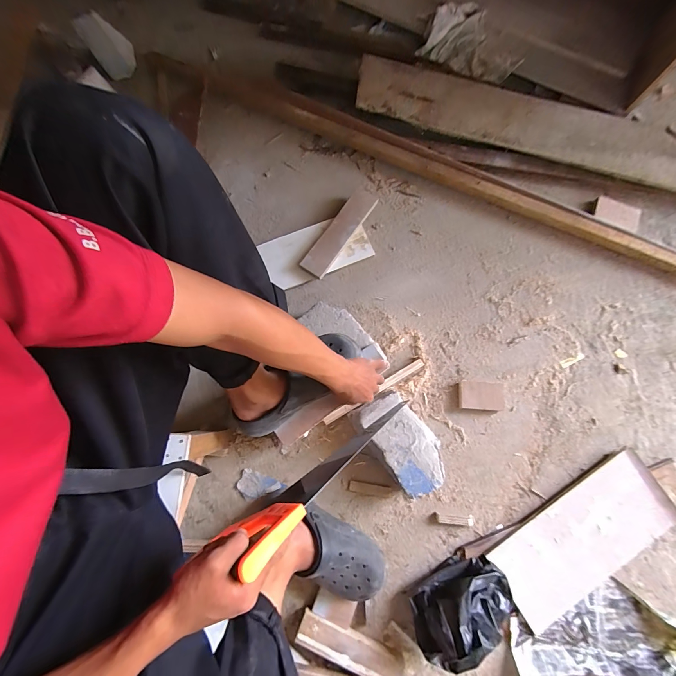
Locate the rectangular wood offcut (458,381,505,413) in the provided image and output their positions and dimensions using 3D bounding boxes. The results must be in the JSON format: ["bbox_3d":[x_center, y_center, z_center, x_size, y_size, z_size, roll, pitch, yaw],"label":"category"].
[{"bbox_3d":[0.327,0.134,0.706,0.103,0.015,0.063,5,78,1],"label":"rectangular wood offcut"}]

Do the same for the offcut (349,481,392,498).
[{"bbox_3d":[0.070,0.329,0.674,0.092,0.004,0.022,10,79,2],"label":"offcut"}]

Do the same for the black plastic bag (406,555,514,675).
[{"bbox_3d":[0.240,0.519,0.582,0.199,0.085,0.129,-29,80,-6],"label":"black plastic bag"}]

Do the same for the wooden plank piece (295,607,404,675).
[{"bbox_3d":[0.024,0.604,0.600,0.212,0.027,0.055,23,79,5],"label":"wooden plank piece"}]

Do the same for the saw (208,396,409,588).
[{"bbox_3d":[-0.013,0.205,0.500,0.396,0.099,0.042,-24,75,-50],"label":"saw"}]

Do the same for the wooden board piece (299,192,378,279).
[{"bbox_3d":[0.007,-0.268,0.771,0.065,0.017,0.265,34,79,2],"label":"wooden board piece"}]

